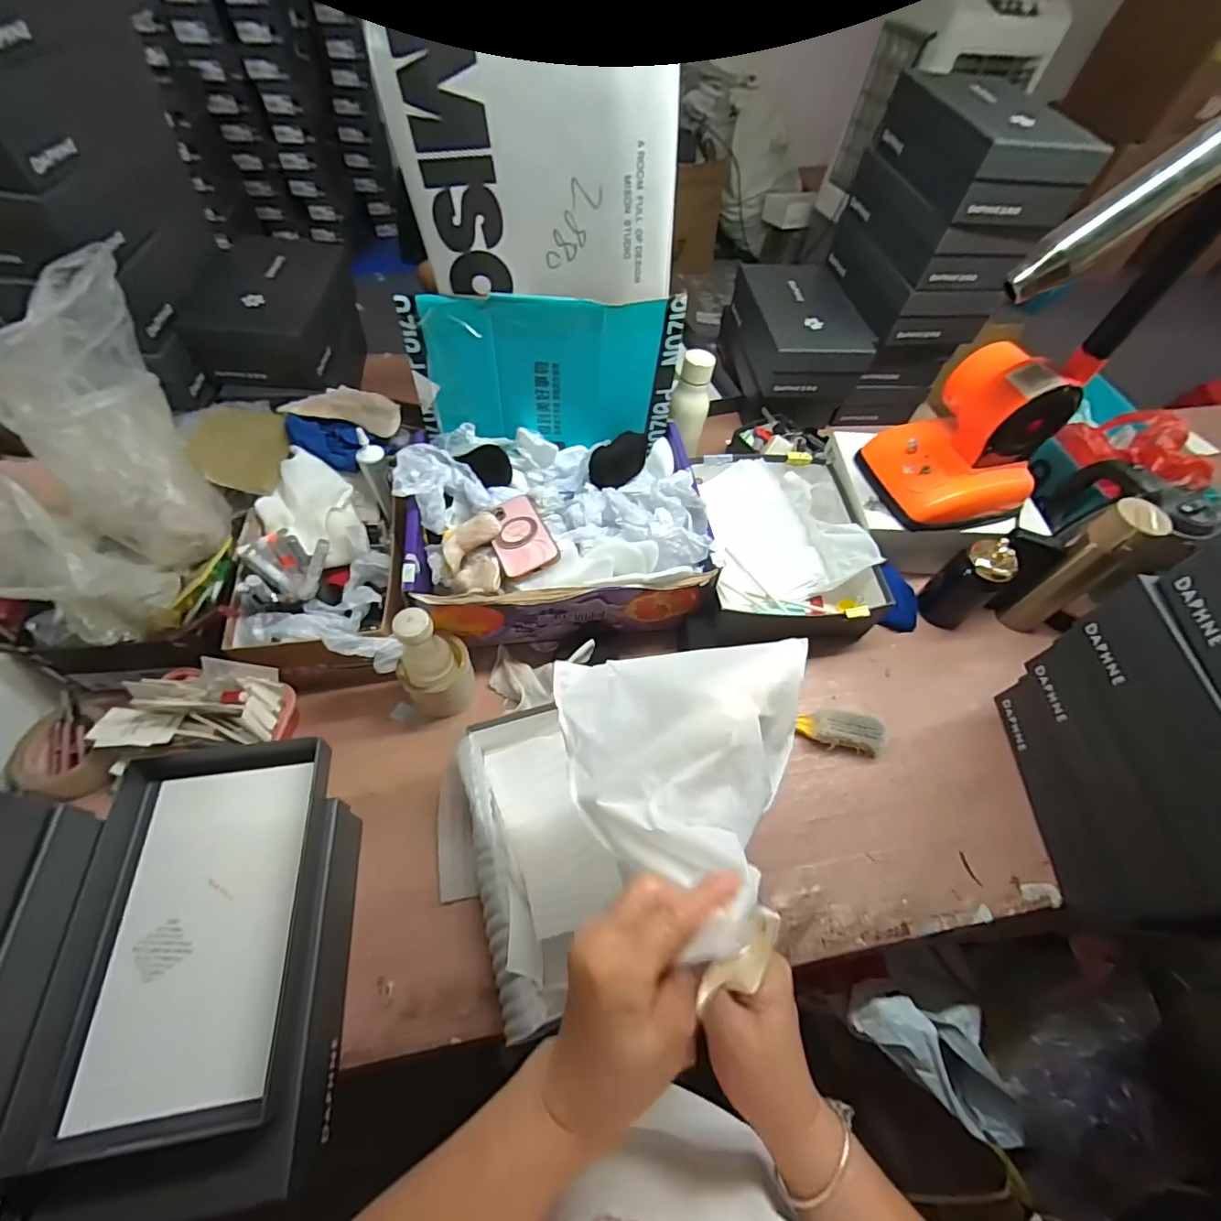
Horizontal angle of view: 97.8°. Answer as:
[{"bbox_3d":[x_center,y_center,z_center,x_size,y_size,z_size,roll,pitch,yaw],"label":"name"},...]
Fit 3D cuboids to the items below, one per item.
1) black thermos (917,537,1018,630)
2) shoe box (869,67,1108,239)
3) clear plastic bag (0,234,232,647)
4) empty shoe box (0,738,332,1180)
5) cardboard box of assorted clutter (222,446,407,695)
[{"bbox_3d":[0.533,-0.039,0.797,0.066,0.152,0.058,11,58,2],"label":"black thermos"},{"bbox_3d":[0.554,-0.701,0.807,0.169,0.100,0.303,-4,58,-7],"label":"shoe box"},{"bbox_3d":[-0.578,-0.168,0.608,0.157,0.256,0.350,14,58,4],"label":"clear plastic bag"},{"bbox_3d":[-0.374,0.277,0.479,0.188,0.049,0.309,-5,59,-8],"label":"empty shoe box"},{"bbox_3d":[-0.383,-0.058,0.731,0.213,0.112,0.337,-5,59,-8],"label":"cardboard box of assorted clutter"}]

